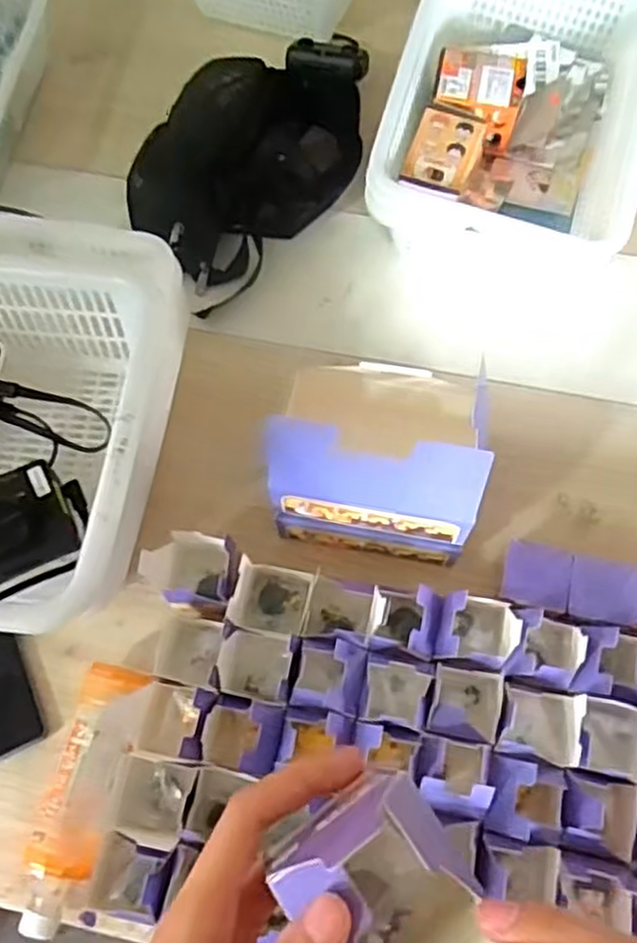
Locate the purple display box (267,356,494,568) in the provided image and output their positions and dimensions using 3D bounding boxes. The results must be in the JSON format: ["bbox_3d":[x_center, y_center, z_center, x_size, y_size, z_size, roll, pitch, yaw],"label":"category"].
[{"bbox_3d":[0.054,-0.014,0.675,0.173,0.193,0.141,9,69,5],"label":"purple display box"}]

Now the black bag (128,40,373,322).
[{"bbox_3d":[-0.066,-0.395,0.902,0.216,0.078,0.391,41,77,13],"label":"black bag"}]

